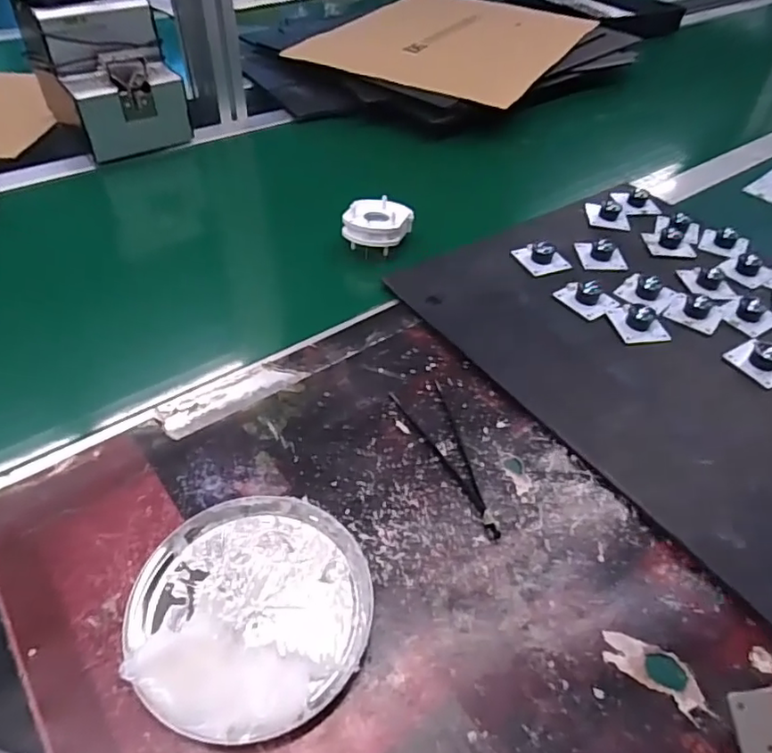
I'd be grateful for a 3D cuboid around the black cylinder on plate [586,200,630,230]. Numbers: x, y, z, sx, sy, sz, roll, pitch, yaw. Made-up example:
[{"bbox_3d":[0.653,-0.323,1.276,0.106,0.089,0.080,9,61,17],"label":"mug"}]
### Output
[{"bbox_3d":[0.242,-0.180,0.618,0.039,0.014,0.055,6,46,3],"label":"black cylinder on plate"}]

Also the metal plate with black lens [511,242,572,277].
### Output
[{"bbox_3d":[0.152,-0.120,0.551,0.044,0.017,0.045,-16,49,-18],"label":"metal plate with black lens"}]

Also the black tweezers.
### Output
[{"bbox_3d":[0.047,0.053,0.395,0.038,0.004,0.131,-15,49,-17],"label":"black tweezers"}]

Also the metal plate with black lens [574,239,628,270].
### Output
[{"bbox_3d":[0.213,-0.123,0.557,0.045,0.016,0.038,4,46,1],"label":"metal plate with black lens"}]

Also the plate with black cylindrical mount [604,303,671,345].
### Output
[{"bbox_3d":[0.217,-0.050,0.485,0.042,0.015,0.044,-5,46,-8],"label":"plate with black cylindrical mount"}]

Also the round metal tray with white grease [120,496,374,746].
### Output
[{"bbox_3d":[-0.074,0.121,0.309,0.128,0.024,0.126,2,46,-2],"label":"round metal tray with white grease"}]

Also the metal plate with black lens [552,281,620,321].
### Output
[{"bbox_3d":[0.179,-0.074,0.505,0.039,0.018,0.045,-27,53,-26],"label":"metal plate with black lens"}]

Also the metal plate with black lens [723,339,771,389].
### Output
[{"bbox_3d":[0.308,-0.017,0.460,0.043,0.017,0.044,-20,50,-21],"label":"metal plate with black lens"}]

